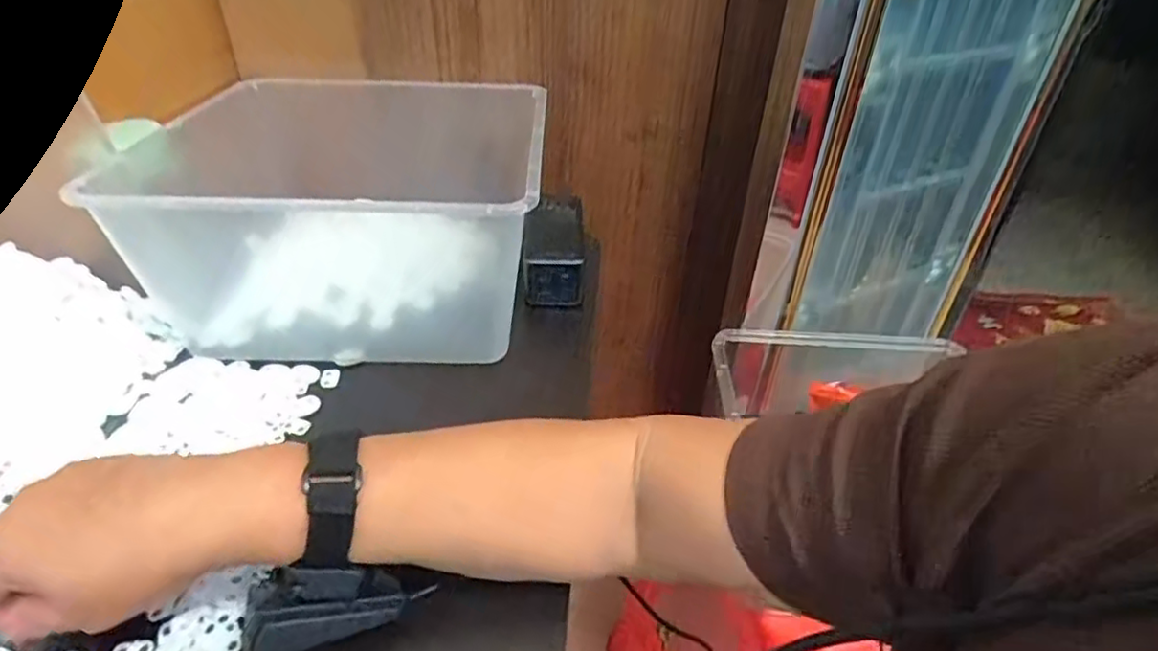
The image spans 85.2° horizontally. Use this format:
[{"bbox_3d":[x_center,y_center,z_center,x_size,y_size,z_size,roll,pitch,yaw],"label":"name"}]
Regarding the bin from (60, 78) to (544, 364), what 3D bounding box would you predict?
[{"bbox_3d":[-0.204,-0.109,0.559,0.299,0.139,0.269,3,36,0],"label":"bin"}]

